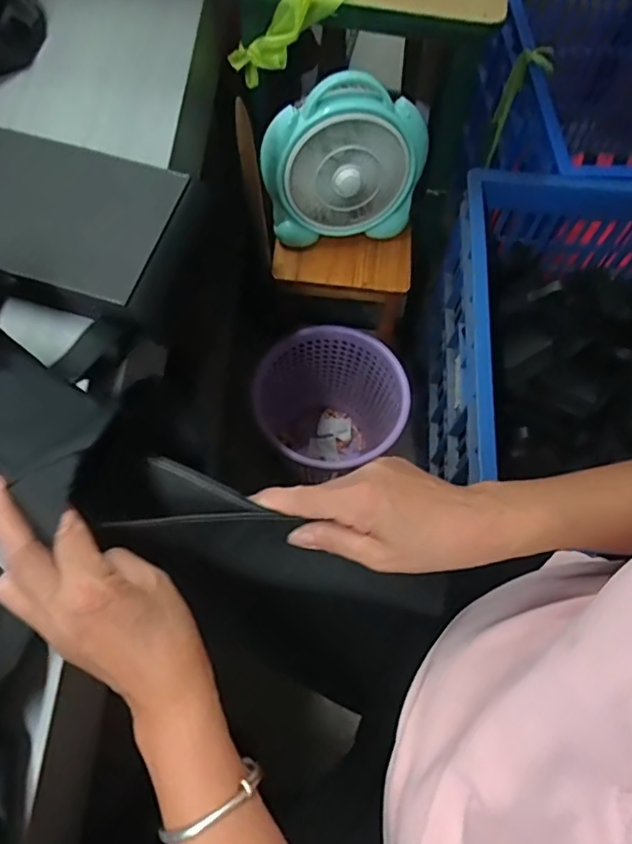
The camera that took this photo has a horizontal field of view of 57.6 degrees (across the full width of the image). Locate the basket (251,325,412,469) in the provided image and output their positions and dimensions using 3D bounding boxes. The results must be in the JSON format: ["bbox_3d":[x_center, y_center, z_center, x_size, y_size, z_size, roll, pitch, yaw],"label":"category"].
[{"bbox_3d":[0.026,-0.002,1.136,0.261,0.280,0.260,2,67,-1],"label":"basket"}]

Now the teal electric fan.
[{"bbox_3d":[0.042,-0.372,0.849,0.237,0.215,0.093,-5,67,-5],"label":"teal electric fan"}]

